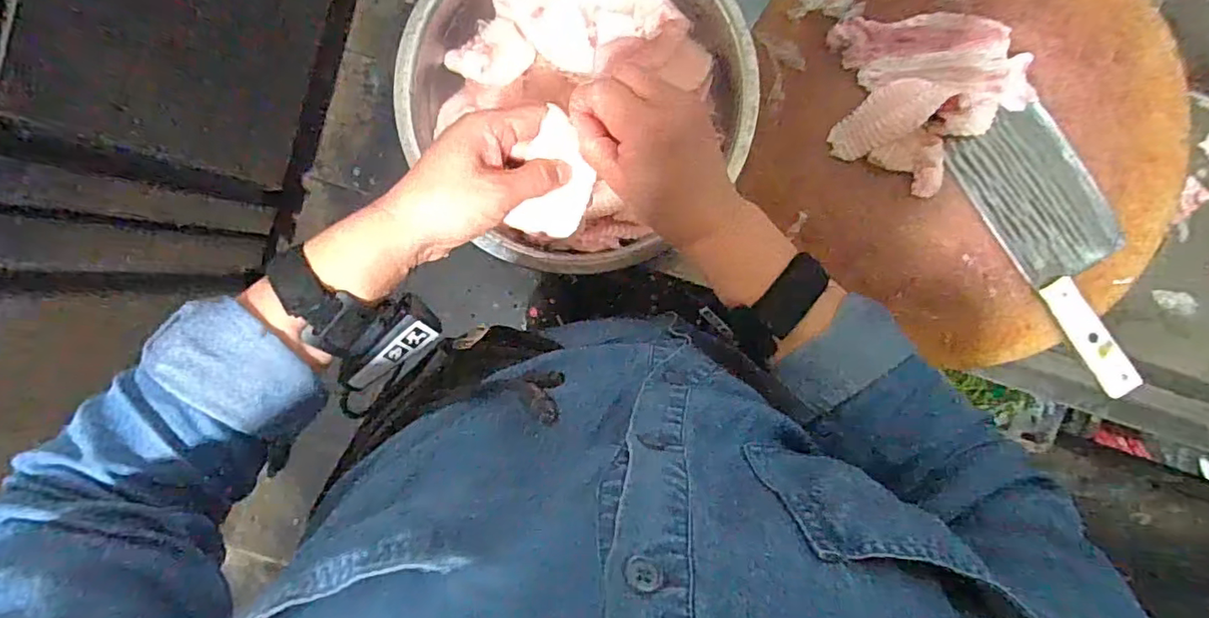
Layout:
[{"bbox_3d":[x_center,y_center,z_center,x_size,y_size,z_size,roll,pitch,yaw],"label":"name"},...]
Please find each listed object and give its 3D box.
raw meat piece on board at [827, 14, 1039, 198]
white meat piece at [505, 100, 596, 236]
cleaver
[{"bbox_3d":[0.297,-0.186,0.512,0.174,0.027,0.151,-2,94,1],"label":"raw meat piece on board"},{"bbox_3d":[-0.035,-0.084,0.391,0.051,0.019,0.090,26,130,2],"label":"white meat piece"},{"bbox_3d":[0.425,-0.062,0.516,0.103,0.031,0.261,-36,92,3],"label":"cleaver"}]

